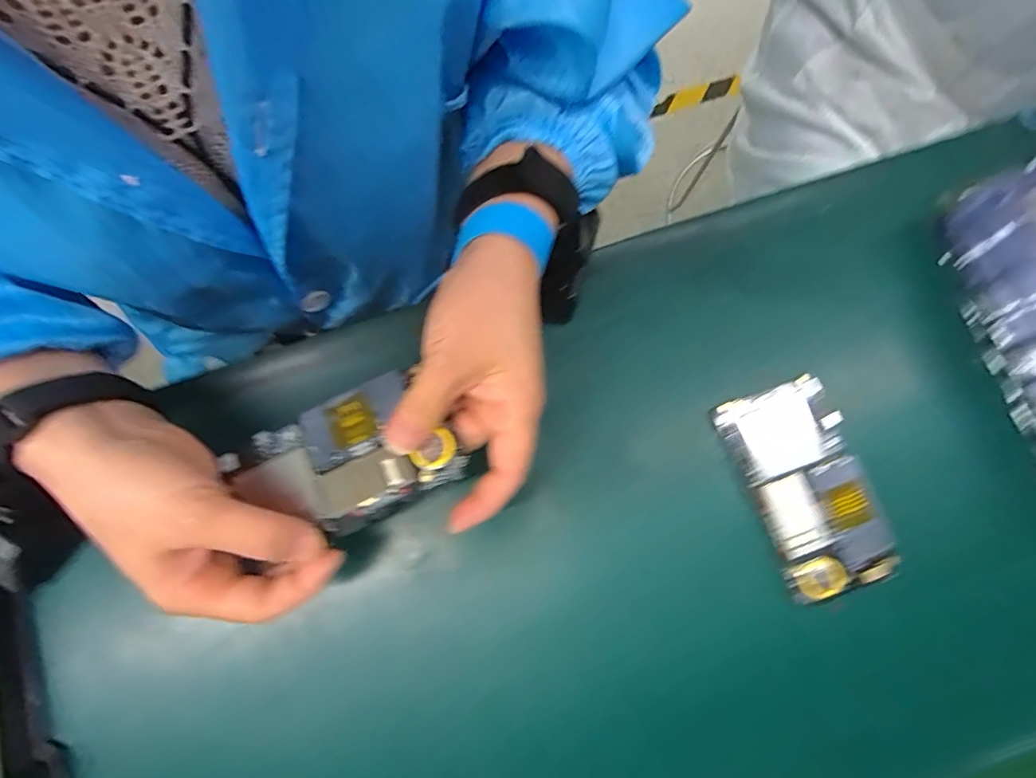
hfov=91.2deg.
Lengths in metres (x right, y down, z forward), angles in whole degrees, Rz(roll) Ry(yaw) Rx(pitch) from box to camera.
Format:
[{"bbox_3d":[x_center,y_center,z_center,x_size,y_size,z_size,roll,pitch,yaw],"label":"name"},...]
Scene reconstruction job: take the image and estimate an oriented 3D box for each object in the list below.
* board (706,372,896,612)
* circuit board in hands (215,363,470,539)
[{"bbox_3d":[0.175,0.059,0.306,0.068,0.012,0.124,-21,80,-3],"label":"board"},{"bbox_3d":[-0.090,0.037,0.258,0.112,0.016,0.065,-24,80,-4],"label":"circuit board in hands"}]

